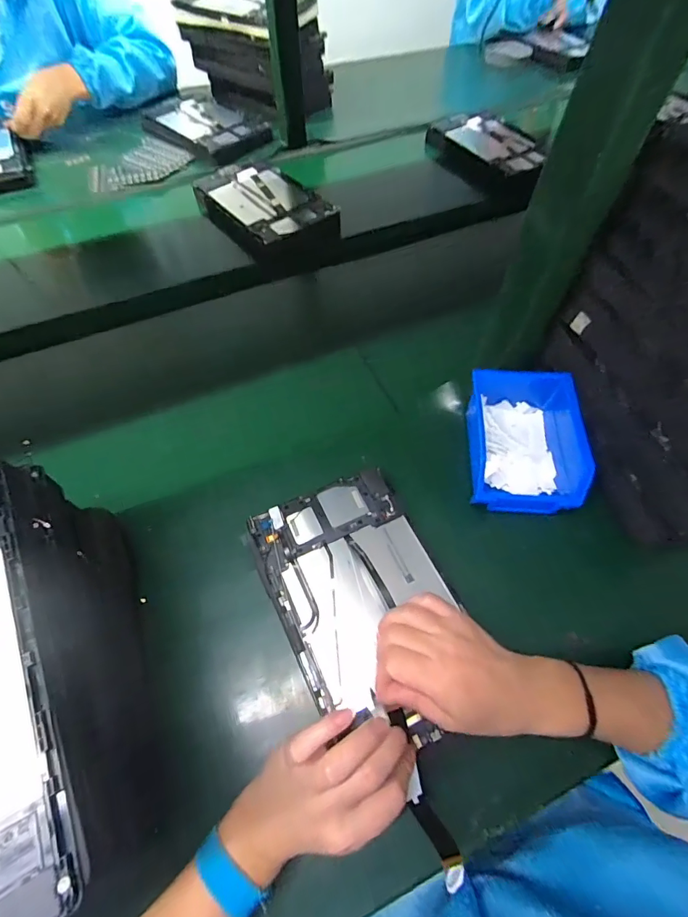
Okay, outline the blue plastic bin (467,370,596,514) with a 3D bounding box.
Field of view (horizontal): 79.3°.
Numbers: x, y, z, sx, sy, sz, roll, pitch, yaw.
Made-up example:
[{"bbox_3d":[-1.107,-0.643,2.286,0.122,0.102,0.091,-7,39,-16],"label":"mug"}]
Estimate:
[{"bbox_3d":[0.191,-0.023,0.449,0.099,0.070,0.161,4,61,2],"label":"blue plastic bin"}]

